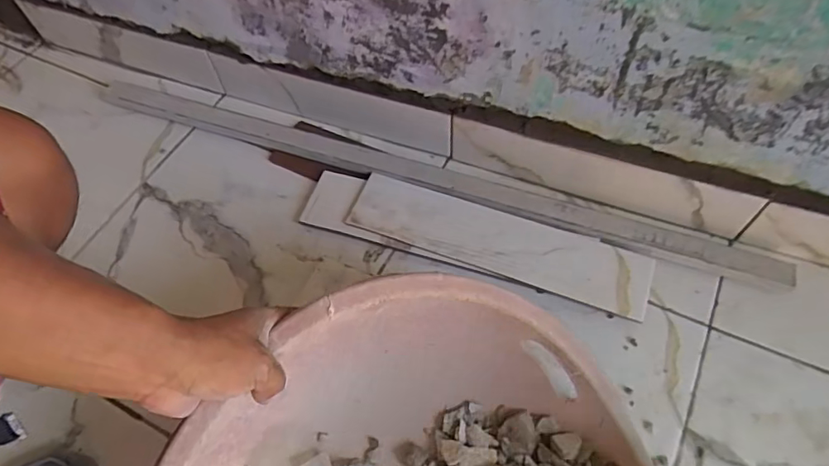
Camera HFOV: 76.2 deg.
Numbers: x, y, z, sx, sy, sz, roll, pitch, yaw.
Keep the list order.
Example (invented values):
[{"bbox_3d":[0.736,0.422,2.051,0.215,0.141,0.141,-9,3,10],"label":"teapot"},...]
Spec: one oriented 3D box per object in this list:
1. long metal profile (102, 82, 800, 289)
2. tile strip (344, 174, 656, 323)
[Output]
[{"bbox_3d":[-0.028,-0.097,0.752,1.013,0.027,0.049,18,63,12],"label":"long metal profile"},{"bbox_3d":[0.106,0.011,0.697,0.390,0.015,0.092,17,63,14],"label":"tile strip"}]

